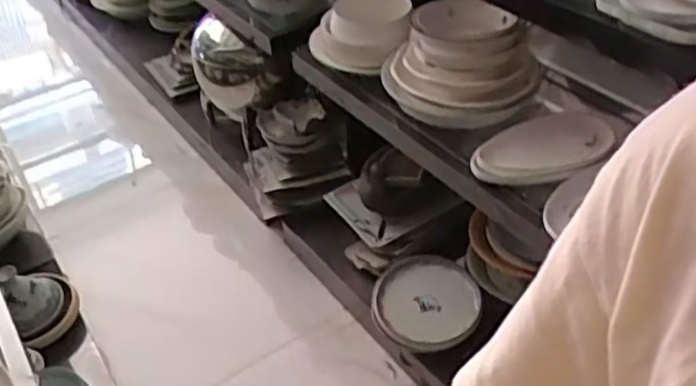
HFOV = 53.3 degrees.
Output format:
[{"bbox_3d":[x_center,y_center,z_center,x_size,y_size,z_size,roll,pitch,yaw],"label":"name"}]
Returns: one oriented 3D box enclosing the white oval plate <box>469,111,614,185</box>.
[{"bbox_3d":[0.370,-0.087,1.288,0.302,0.035,0.157,-17,41,-15],"label":"white oval plate"}]

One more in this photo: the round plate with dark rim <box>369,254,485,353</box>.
[{"bbox_3d":[0.175,0.240,1.586,0.234,0.044,0.256,1,37,-3],"label":"round plate with dark rim"}]

